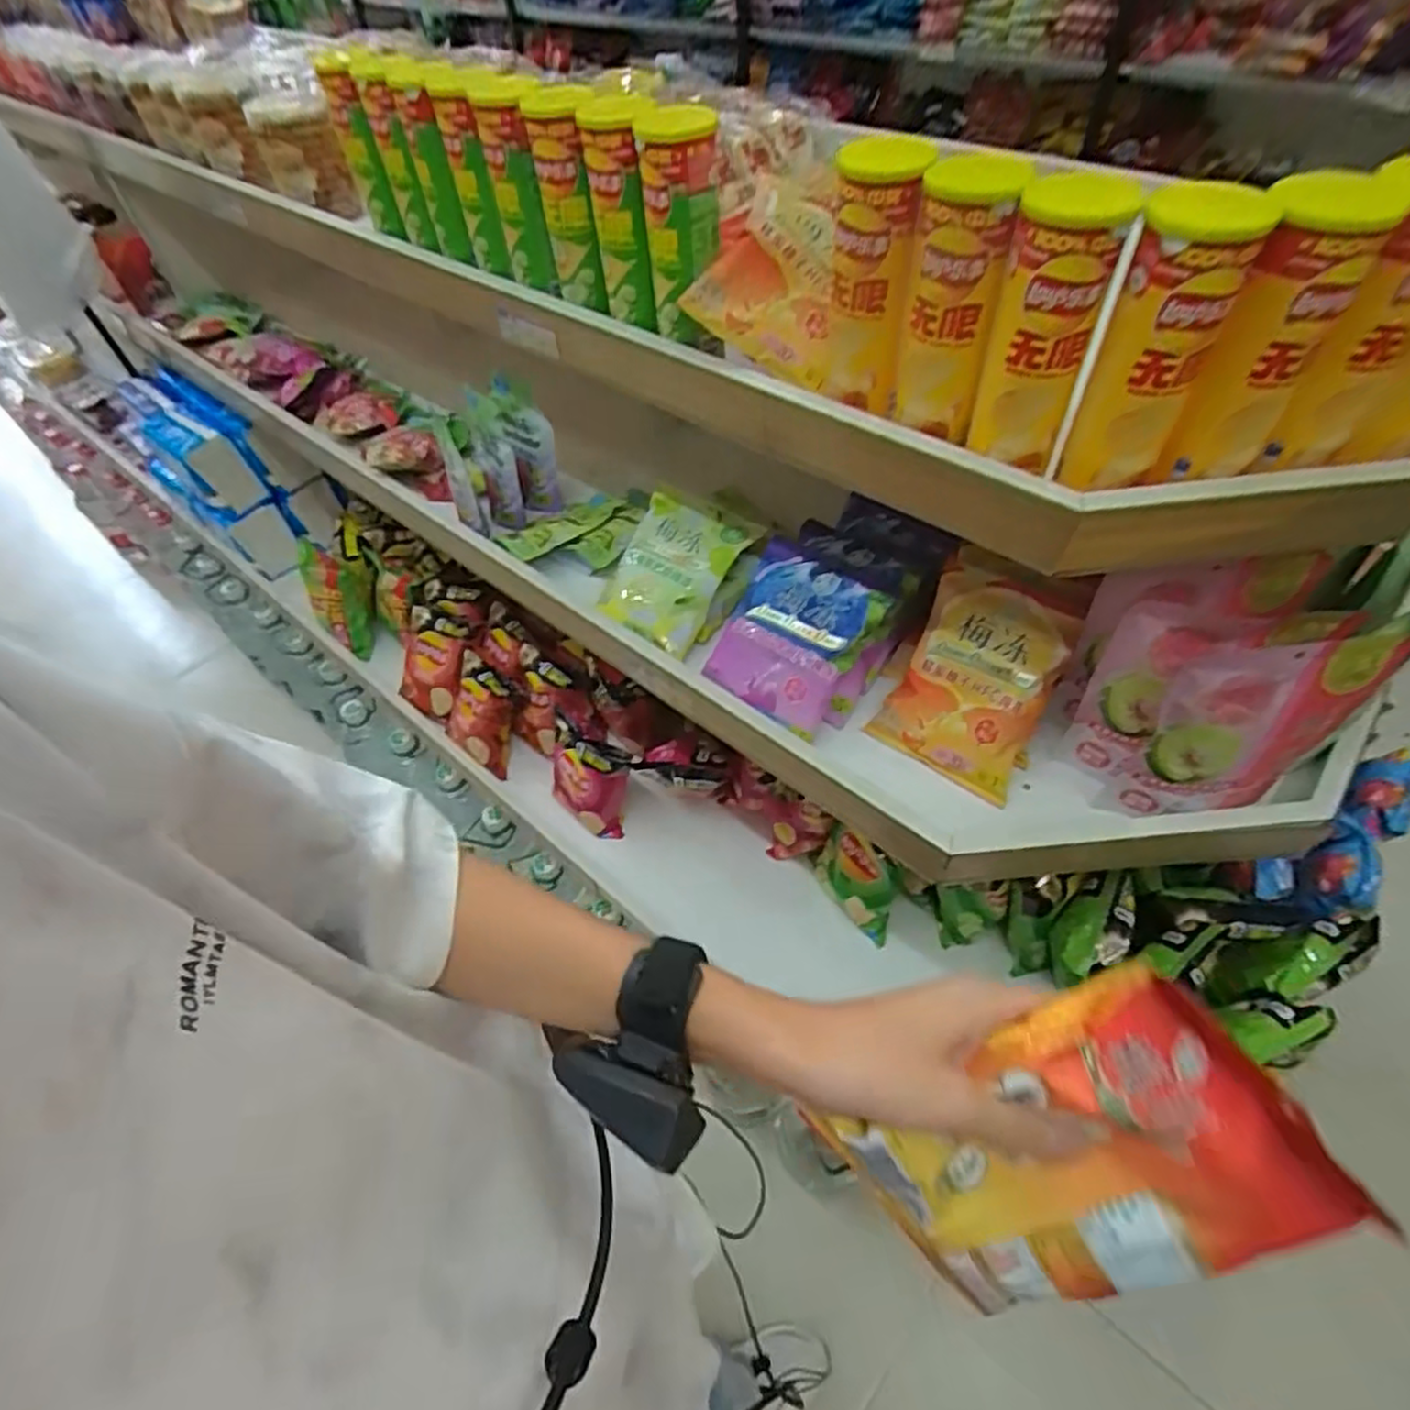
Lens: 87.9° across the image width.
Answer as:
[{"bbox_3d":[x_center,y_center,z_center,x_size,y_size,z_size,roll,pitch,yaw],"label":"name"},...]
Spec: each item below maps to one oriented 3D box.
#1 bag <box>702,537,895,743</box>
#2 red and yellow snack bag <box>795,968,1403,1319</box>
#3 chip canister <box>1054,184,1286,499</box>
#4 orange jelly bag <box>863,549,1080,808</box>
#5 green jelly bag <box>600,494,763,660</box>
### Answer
[{"bbox_3d":[0.103,-0.080,0.839,0.160,0.050,0.177,32,86,22],"label":"bag"},{"bbox_3d":[0.168,0.210,0.330,0.186,0.027,0.140,-31,94,18],"label":"red and yellow snack bag"},{"bbox_3d":[0.296,-0.234,0.489,0.068,0.181,0.061,24,58,22],"label":"chip canister"},{"bbox_3d":[0.287,-0.025,0.776,0.152,0.050,0.201,32,106,30],"label":"orange jelly bag"},{"bbox_3d":[-0.044,-0.175,0.930,0.157,0.031,0.193,32,86,29],"label":"green jelly bag"}]

